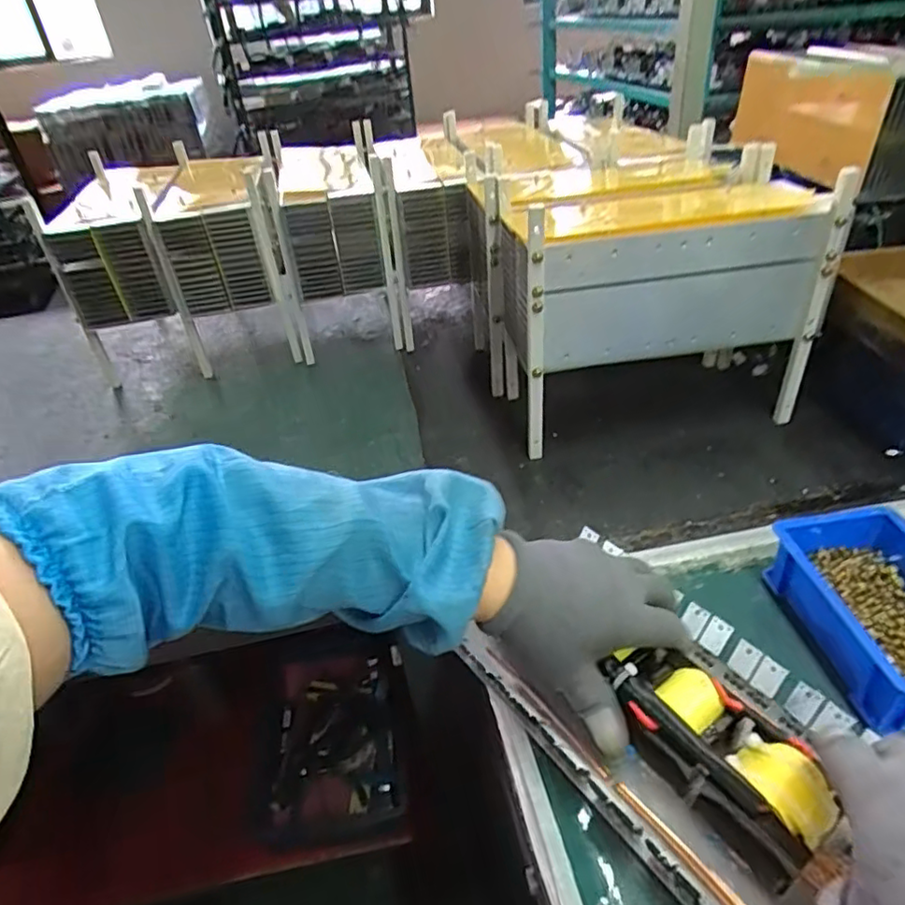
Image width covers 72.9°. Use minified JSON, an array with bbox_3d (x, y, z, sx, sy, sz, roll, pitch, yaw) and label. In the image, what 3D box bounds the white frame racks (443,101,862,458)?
[{"bbox_3d":[0.198,-0.153,0.637,0.303,0.241,0.161,-10,37,-4],"label":"white frame racks"}]

